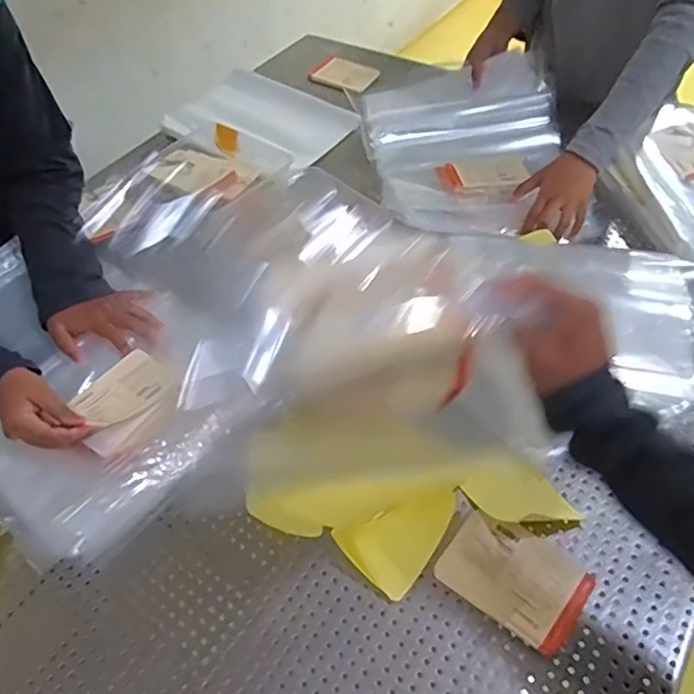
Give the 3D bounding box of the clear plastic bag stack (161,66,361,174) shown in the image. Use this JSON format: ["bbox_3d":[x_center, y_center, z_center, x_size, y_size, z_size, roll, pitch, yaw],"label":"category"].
[{"bbox_3d":[-0.159,-0.410,1.076,0.304,0.061,0.245,33,56,23],"label":"clear plastic bag stack"}]

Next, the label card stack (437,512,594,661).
[{"bbox_3d":[0.166,0.222,0.585,0.131,0.013,0.096,31,60,25],"label":"label card stack"}]

